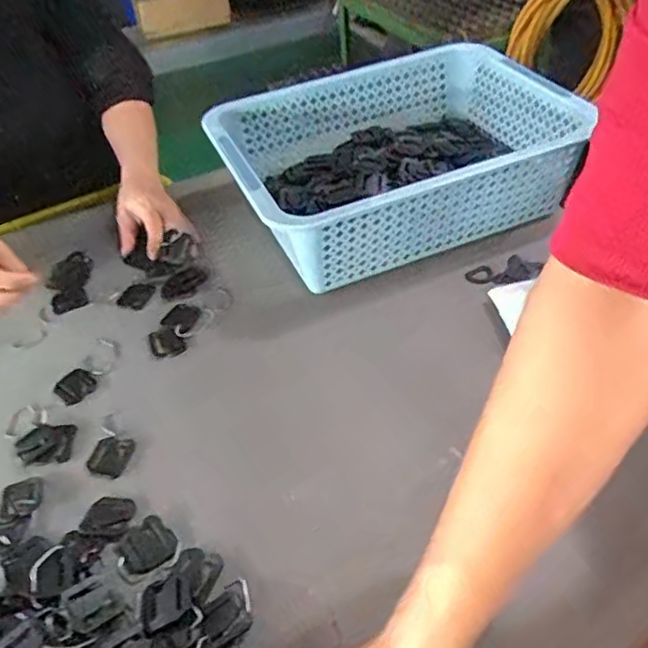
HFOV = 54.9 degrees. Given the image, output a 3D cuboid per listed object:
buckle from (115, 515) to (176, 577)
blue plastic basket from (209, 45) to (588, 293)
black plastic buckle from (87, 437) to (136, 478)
[{"bbox_3d":[-0.135,0.168,0.474,0.040,0.004,0.038,-30,48,-21],"label":"buckle"},{"bbox_3d":[0.082,-0.199,0.751,0.396,0.114,0.286,-22,45,-14],"label":"blue plastic basket"},{"bbox_3d":[-0.186,0.115,0.542,0.037,0.006,0.037,4,45,13],"label":"black plastic buckle"}]

